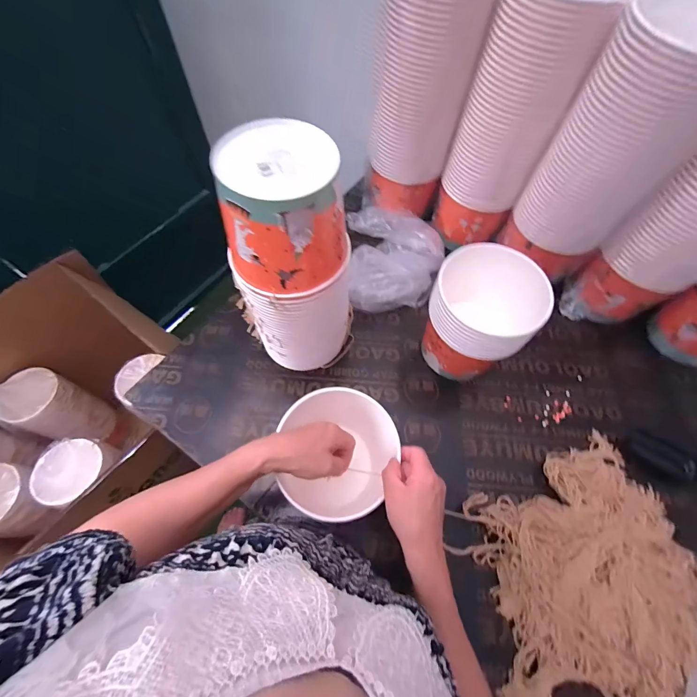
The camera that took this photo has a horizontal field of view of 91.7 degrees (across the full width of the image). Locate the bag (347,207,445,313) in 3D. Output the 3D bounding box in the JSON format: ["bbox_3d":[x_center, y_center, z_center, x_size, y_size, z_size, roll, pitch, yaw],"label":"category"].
[{"bbox_3d":[0.091,-0.194,0.707,0.181,0.096,0.254,1,62,-1],"label":"bag"}]

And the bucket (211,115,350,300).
[{"bbox_3d":[-0.075,-0.161,0.405,0.139,0.139,0.136,1,62,-1],"label":"bucket"}]

